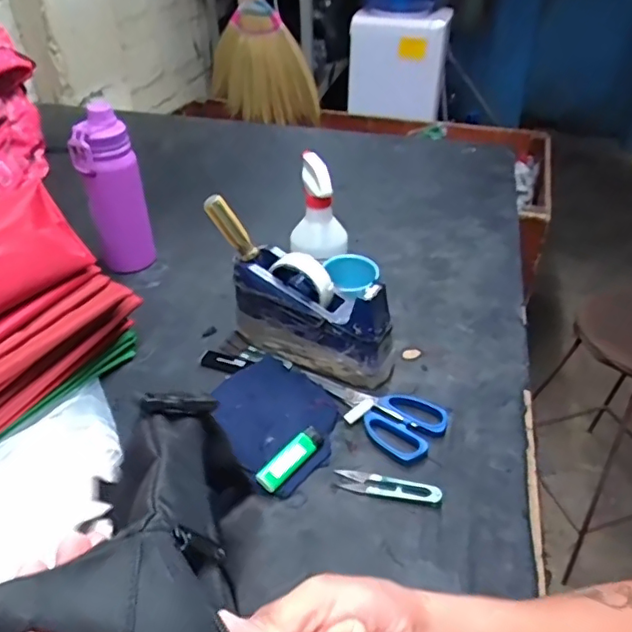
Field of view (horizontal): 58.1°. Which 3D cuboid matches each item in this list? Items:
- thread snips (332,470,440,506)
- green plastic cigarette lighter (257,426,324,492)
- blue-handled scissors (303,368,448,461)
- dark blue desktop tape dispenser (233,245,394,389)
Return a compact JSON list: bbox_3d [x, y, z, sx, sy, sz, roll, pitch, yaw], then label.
[{"bbox_3d":[0.070,0.165,0.553,0.100,0.008,0.025,10,39,13],"label":"thread snips"},{"bbox_3d":[-0.025,0.143,0.572,0.025,0.018,0.079,29,46,32],"label":"green plastic cigarette lighter"},{"bbox_3d":[0.064,0.094,0.639,0.171,0.011,0.087,31,47,33],"label":"blue-handled scissors"},{"bbox_3d":[-0.002,-0.003,0.681,0.204,0.114,0.069,20,42,24],"label":"dark blue desktop tape dispenser"}]

